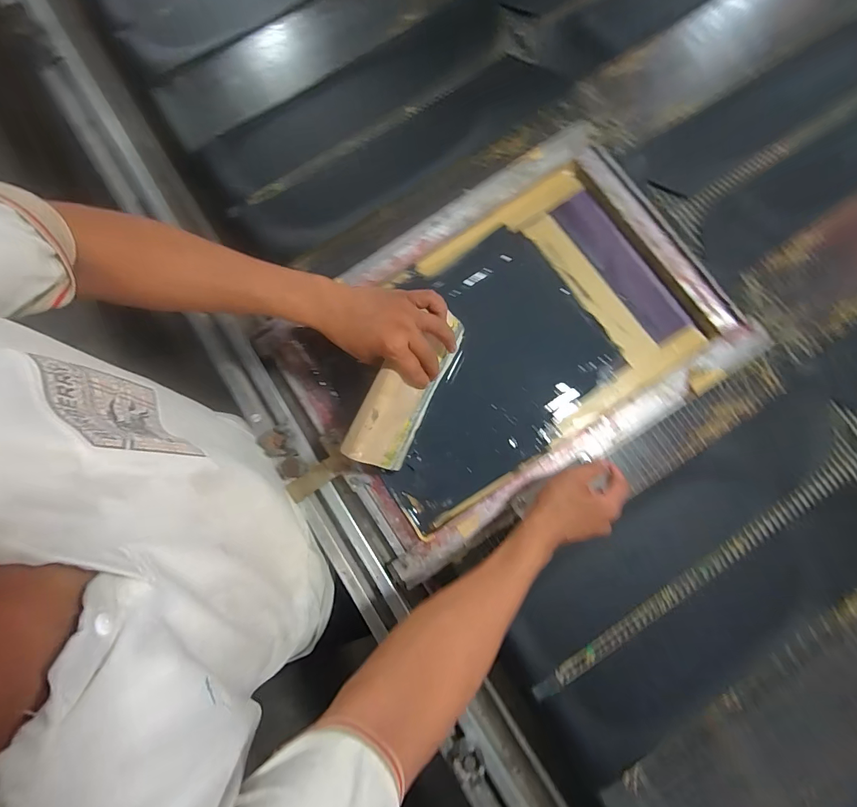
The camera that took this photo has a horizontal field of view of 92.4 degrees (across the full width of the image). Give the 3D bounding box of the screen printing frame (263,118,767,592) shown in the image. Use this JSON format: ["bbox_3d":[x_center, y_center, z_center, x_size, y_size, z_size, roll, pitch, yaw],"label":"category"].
[{"bbox_3d":[0.100,-0.086,0.567,0.559,0.059,0.399,-31,81,-5],"label":"screen printing frame"}]

